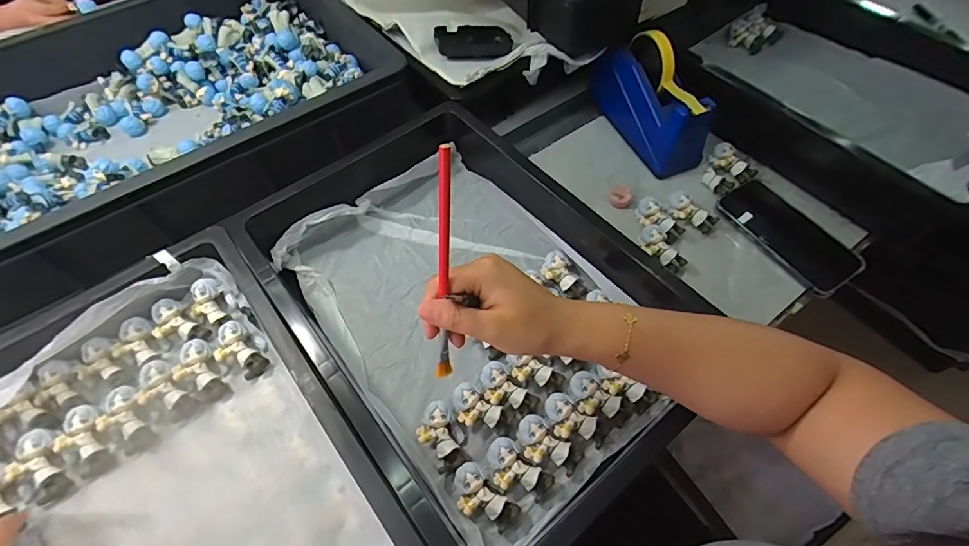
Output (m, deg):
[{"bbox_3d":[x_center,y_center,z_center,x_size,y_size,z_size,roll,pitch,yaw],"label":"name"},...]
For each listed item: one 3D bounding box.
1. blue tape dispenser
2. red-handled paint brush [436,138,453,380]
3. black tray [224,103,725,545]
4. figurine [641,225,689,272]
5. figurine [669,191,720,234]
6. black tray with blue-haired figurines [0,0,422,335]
[{"bbox_3d":[0.230,-0.246,0.638,0.068,0.126,0.196,-24,60,-13],"label":"blue tape dispenser"},{"bbox_3d":[-0.026,0.001,0.292,0.009,0.166,0.007,6,30,5],"label":"red-handled paint brush"},{"bbox_3d":[-0.031,0.008,0.498,0.324,0.104,0.497,-33,62,-18],"label":"black tray"},{"bbox_3d":[0.213,-0.029,0.552,0.029,0.023,0.064,-31,73,-20],"label":"figurine"},{"bbox_3d":[0.266,-0.083,0.588,0.044,0.021,0.069,-24,60,-14],"label":"figurine"},{"bbox_3d":[-0.466,-0.212,0.625,0.647,0.122,0.422,-31,62,-18],"label":"black tray with blue-haired figurines"}]

